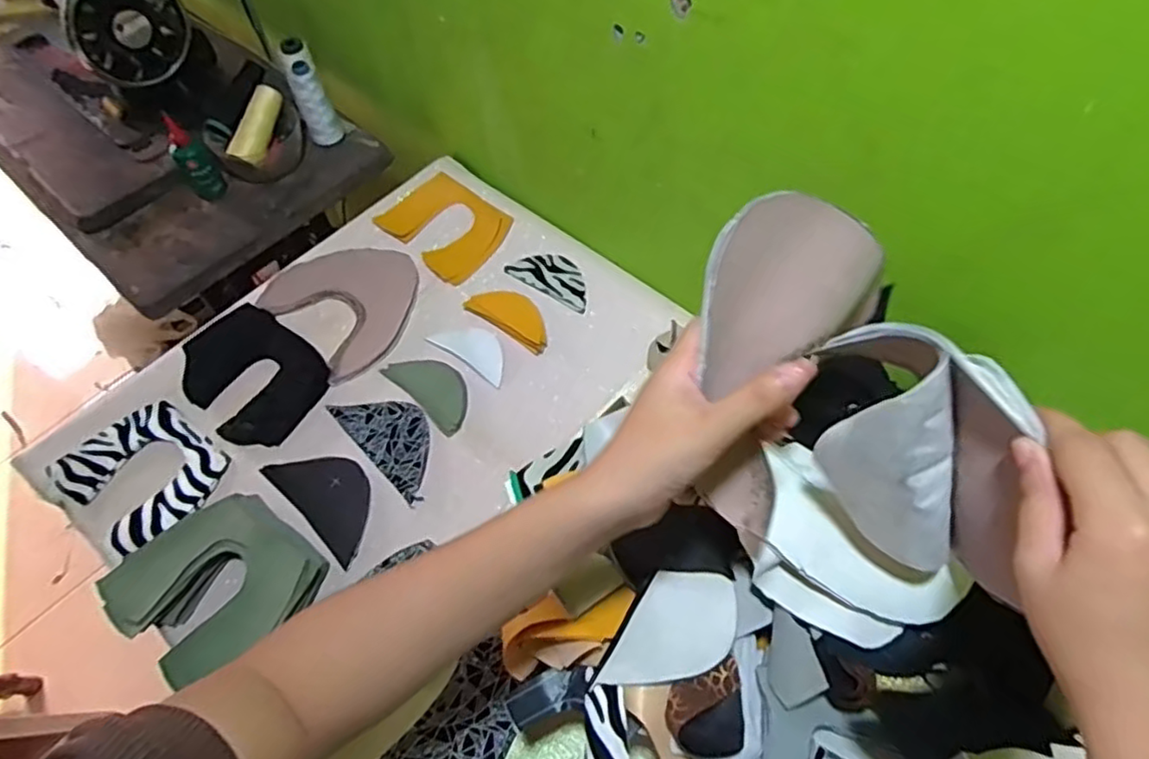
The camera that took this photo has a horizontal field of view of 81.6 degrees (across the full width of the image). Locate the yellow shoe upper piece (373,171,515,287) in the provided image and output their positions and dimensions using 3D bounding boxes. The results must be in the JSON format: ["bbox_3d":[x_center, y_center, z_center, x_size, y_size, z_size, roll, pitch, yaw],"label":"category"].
[{"bbox_3d":[-0.165,-0.197,0.849,0.151,0.011,0.119,36,71,15],"label":"yellow shoe upper piece"}]

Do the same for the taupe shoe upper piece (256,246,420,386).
[{"bbox_3d":[-0.265,-0.098,0.793,0.163,0.014,0.176,-41,66,-21],"label":"taupe shoe upper piece"}]

